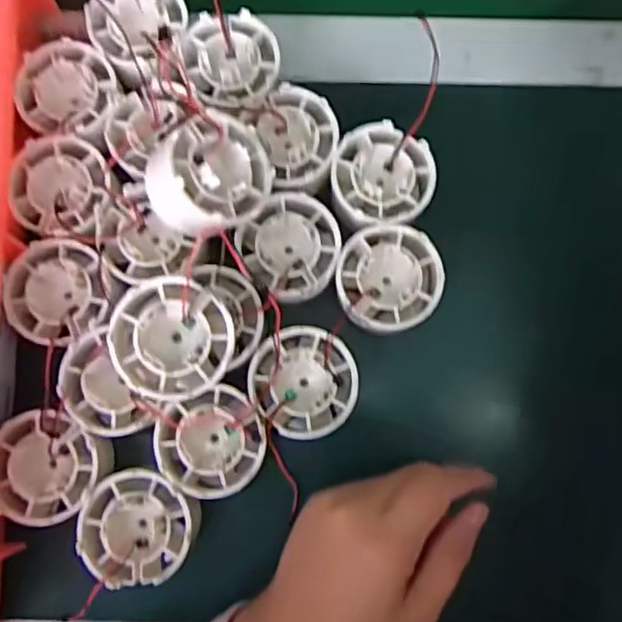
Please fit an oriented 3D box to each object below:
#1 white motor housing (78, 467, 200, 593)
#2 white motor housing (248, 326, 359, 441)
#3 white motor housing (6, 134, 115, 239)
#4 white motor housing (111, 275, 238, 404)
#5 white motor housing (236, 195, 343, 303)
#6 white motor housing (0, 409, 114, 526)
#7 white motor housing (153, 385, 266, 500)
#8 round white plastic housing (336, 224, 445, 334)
[{"bbox_3d":[-0.082,0.102,0.293,0.052,0.018,0.051,0,81,0],"label":"white motor housing"},{"bbox_3d":[-0.003,0.035,0.301,0.050,0.021,0.051,0,81,0],"label":"white motor housing"},{"bbox_3d":[-0.125,-0.062,0.314,0.046,0.023,0.050,0,81,0],"label":"white motor housing"},{"bbox_3d":[-0.060,0.012,0.267,0.050,0.022,0.050,0,86,-2],"label":"white motor housing"},{"bbox_3d":[-0.008,-0.032,0.312,0.048,0.022,0.048,0,81,0],"label":"white motor housing"},{"bbox_3d":[-0.124,0.074,0.295,0.051,0.027,0.051,0,81,0],"label":"white motor housing"},{"bbox_3d":[-0.047,0.064,0.301,0.050,0.021,0.048,0,81,0],"label":"white motor housing"},{"bbox_3d":[0.039,-0.015,0.314,0.050,0.022,0.052,0,81,0],"label":"round white plastic housing"}]

